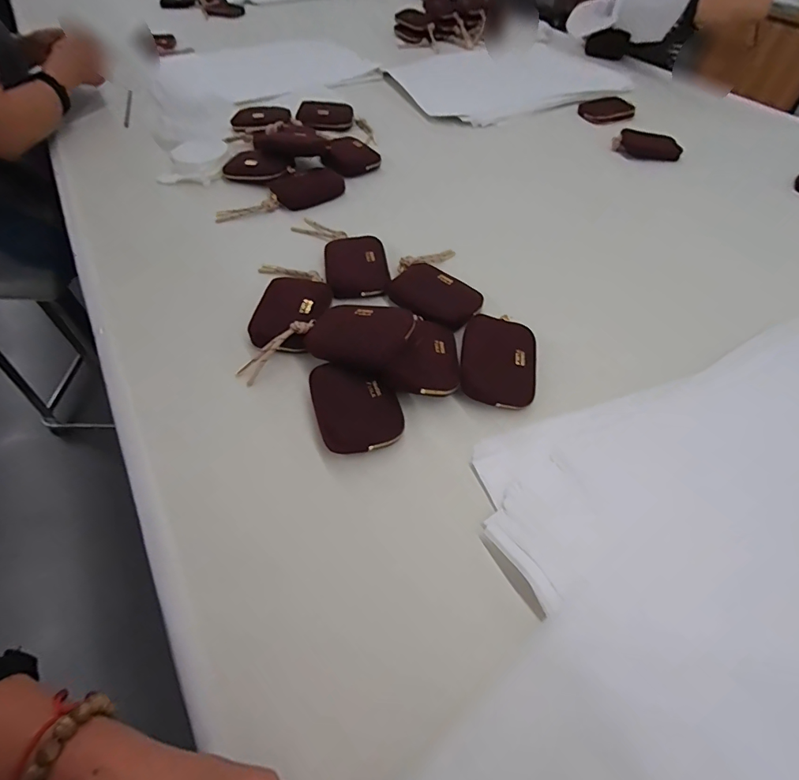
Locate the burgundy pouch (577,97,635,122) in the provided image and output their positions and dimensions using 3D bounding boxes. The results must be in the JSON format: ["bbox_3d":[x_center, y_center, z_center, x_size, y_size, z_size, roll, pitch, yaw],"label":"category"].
[{"bbox_3d":[0.448,-0.608,0.966,0.124,0.019,0.090,-26,57,-20],"label":"burgundy pouch"}]

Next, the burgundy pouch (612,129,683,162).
[{"bbox_3d":[0.473,-0.469,0.851,0.124,0.032,0.047,9,52,5],"label":"burgundy pouch"}]

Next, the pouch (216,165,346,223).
[{"bbox_3d":[-0.187,-0.311,0.709,0.210,0.025,0.077,-26,57,-20],"label":"pouch"}]

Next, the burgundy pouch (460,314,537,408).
[{"bbox_3d":[0.111,-0.037,0.494,0.081,0.029,0.116,8,52,4],"label":"burgundy pouch"}]

